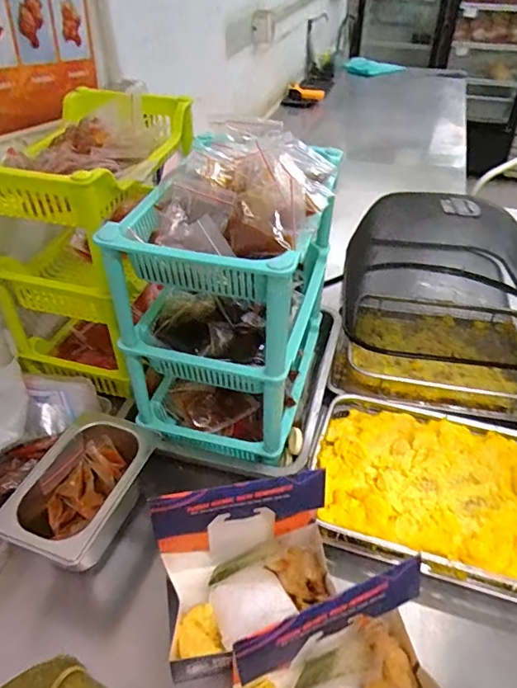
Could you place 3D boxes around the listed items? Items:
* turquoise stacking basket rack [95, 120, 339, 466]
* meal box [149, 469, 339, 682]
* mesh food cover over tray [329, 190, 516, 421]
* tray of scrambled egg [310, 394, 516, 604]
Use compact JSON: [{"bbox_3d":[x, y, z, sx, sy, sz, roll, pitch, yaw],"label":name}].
[{"bbox_3d":[-0.032,-0.068,0.649,0.210,0.347,0.275,8,41,9],"label":"turquoise stacking basket rack"},{"bbox_3d":[-0.006,0.226,0.505,0.180,0.144,0.115,-9,41,-11],"label":"meal box"},{"bbox_3d":[0.333,-0.099,0.896,0.343,0.210,0.469,9,41,10],"label":"mesh food cover over tray"},{"bbox_3d":[0.221,0.179,0.641,0.293,0.048,0.223,11,42,13],"label":"tray of scrambled egg"}]

